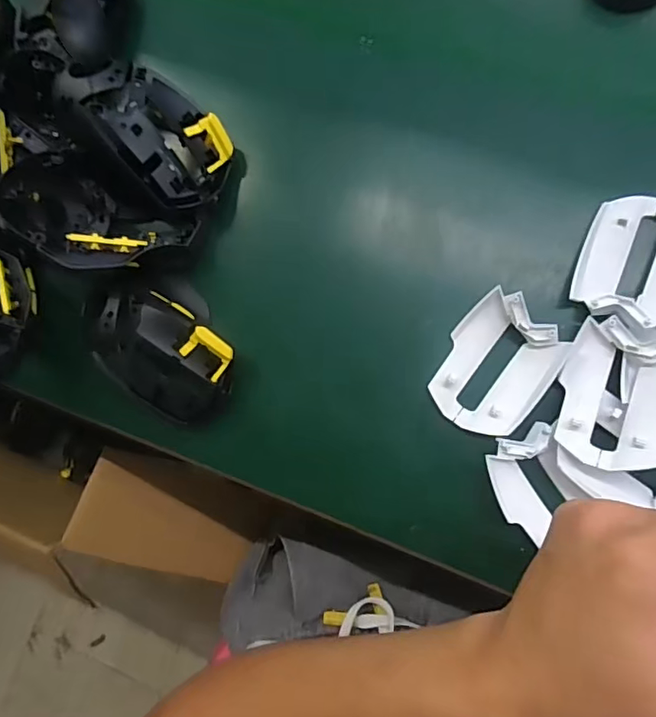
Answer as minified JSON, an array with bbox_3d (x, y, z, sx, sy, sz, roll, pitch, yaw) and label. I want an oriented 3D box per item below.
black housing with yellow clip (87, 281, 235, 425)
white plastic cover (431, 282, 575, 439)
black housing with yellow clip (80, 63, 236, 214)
[{"bbox_3d":[-0.103,-0.008,0.330,0.099,0.038,0.070,39,90,9],"label":"black housing with yellow clip"},{"bbox_3d":[0.099,0.006,0.309,0.061,0.018,0.077,39,90,9],"label":"white plastic cover"},{"bbox_3d":[-0.107,-0.136,0.326,0.090,0.033,0.063,43,67,-23],"label":"black housing with yellow clip"}]

